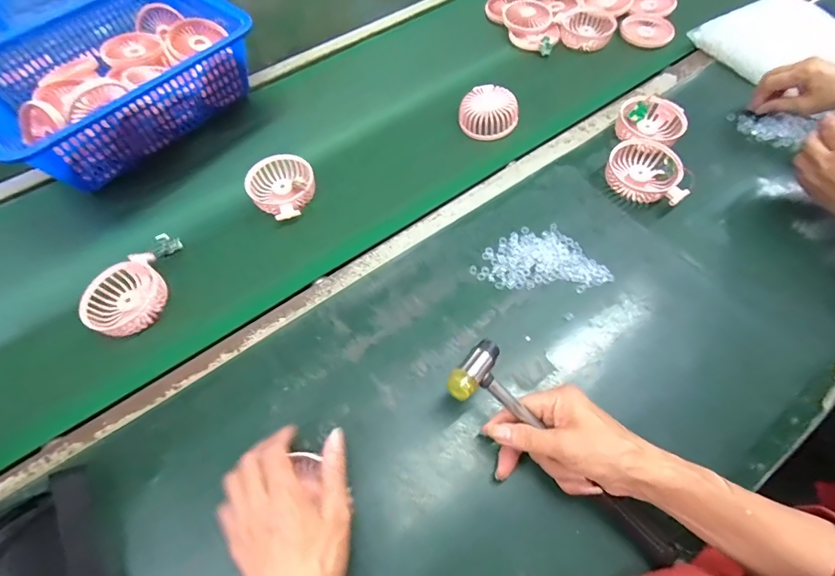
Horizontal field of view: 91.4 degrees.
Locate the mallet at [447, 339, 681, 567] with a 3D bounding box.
[{"bbox_3d":[0.128,0.155,0.360,0.059,0.038,0.249,-42,85,-18],"label":"mallet"}]

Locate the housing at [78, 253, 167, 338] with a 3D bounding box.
[{"bbox_3d":[-0.349,0.011,0.490,0.087,0.024,0.093,-28,65,-12],"label":"housing"}]

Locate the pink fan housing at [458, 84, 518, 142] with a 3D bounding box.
[{"bbox_3d":[0.108,-0.270,0.623,0.086,0.039,0.076,9,63,6],"label":"pink fan housing"}]

